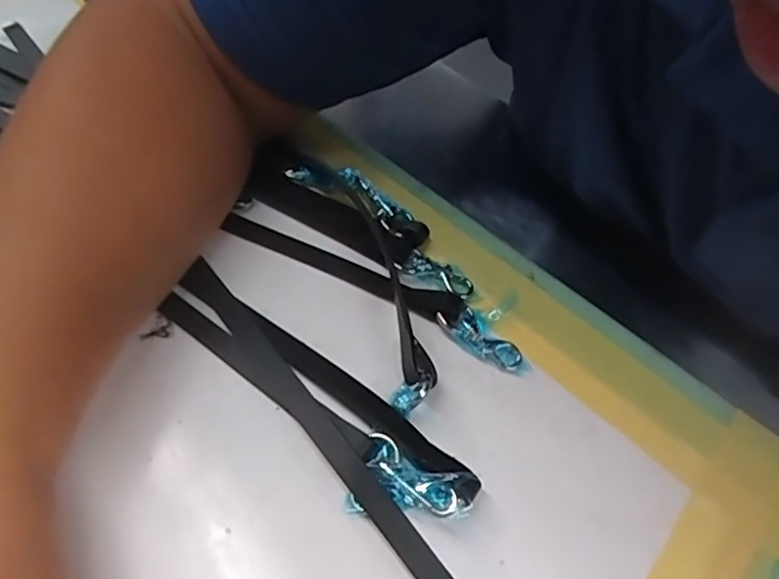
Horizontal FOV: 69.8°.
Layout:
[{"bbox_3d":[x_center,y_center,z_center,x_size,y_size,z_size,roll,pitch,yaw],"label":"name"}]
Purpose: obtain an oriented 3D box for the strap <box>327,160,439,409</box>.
[{"bbox_3d":[-0.006,-0.011,0.305,0.023,0.017,0.161,-10,60,-11],"label":"strap"}]

